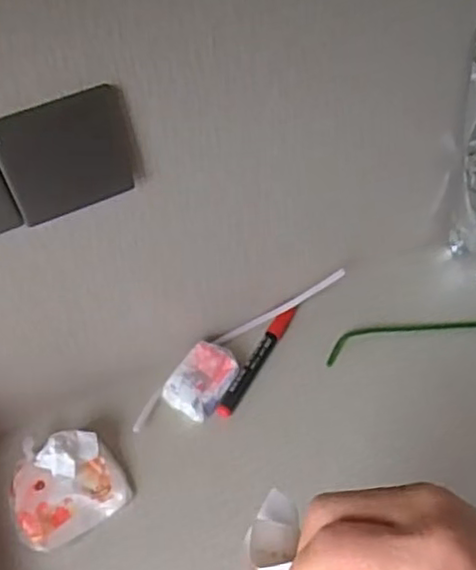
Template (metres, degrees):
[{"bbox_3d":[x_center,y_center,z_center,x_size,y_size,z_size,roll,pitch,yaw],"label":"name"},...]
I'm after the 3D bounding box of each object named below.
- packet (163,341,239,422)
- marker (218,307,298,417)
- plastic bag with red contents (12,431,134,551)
[{"bbox_3d":[-0.036,0.098,0.671,0.054,0.030,0.077,24,58,21],"label":"packet"},{"bbox_3d":[0.021,0.079,0.686,0.018,0.016,0.139,25,58,22],"label":"marker"},{"bbox_3d":[-0.164,0.183,0.610,0.099,0.049,0.096,-30,56,-18],"label":"plastic bag with red contents"}]

